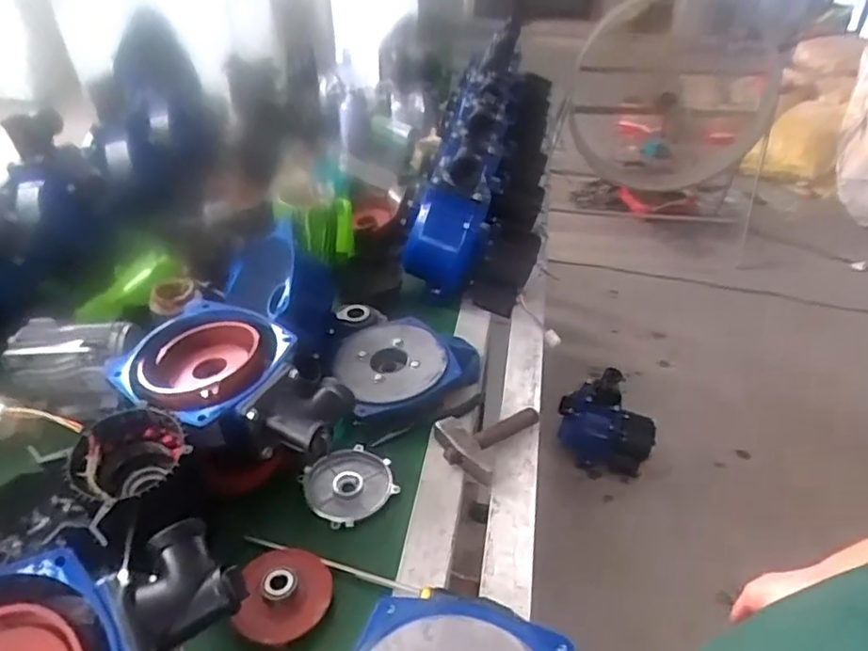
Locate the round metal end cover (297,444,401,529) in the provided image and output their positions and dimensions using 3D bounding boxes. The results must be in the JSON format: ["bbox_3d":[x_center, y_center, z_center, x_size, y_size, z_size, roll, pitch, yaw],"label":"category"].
[{"bbox_3d":[-0.122,0.222,0.884,0.120,0.030,0.120,1,37,-1],"label":"round metal end cover"}]

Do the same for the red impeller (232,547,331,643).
[{"bbox_3d":[-0.171,0.309,0.731,0.100,0.030,0.101,1,37,-1],"label":"red impeller"}]

